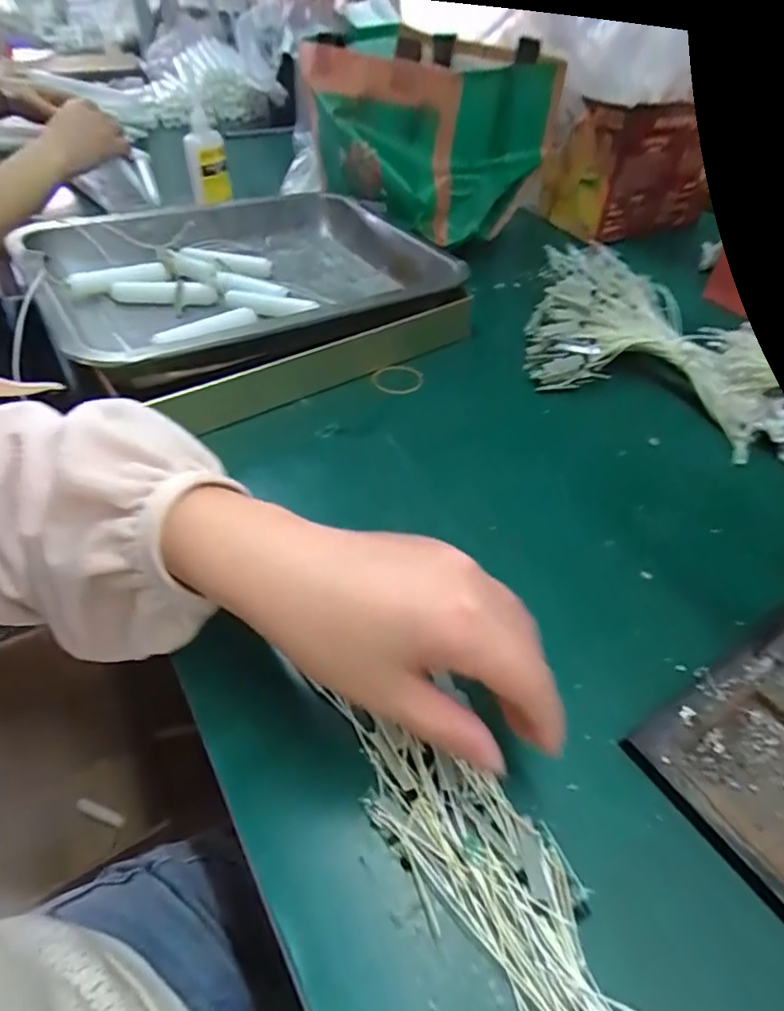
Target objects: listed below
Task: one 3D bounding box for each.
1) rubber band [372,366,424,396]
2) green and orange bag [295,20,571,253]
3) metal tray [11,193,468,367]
[{"bbox_3d":[0.006,-0.110,0.502,0.045,0.005,0.045,-3,47,3],"label":"rubber band"},{"bbox_3d":[0.035,-0.432,0.655,0.185,0.155,0.234,-35,58,-30],"label":"green and orange bag"},{"bbox_3d":[-0.127,-0.213,0.539,0.363,0.074,0.269,-26,54,-24],"label":"metal tray"}]

